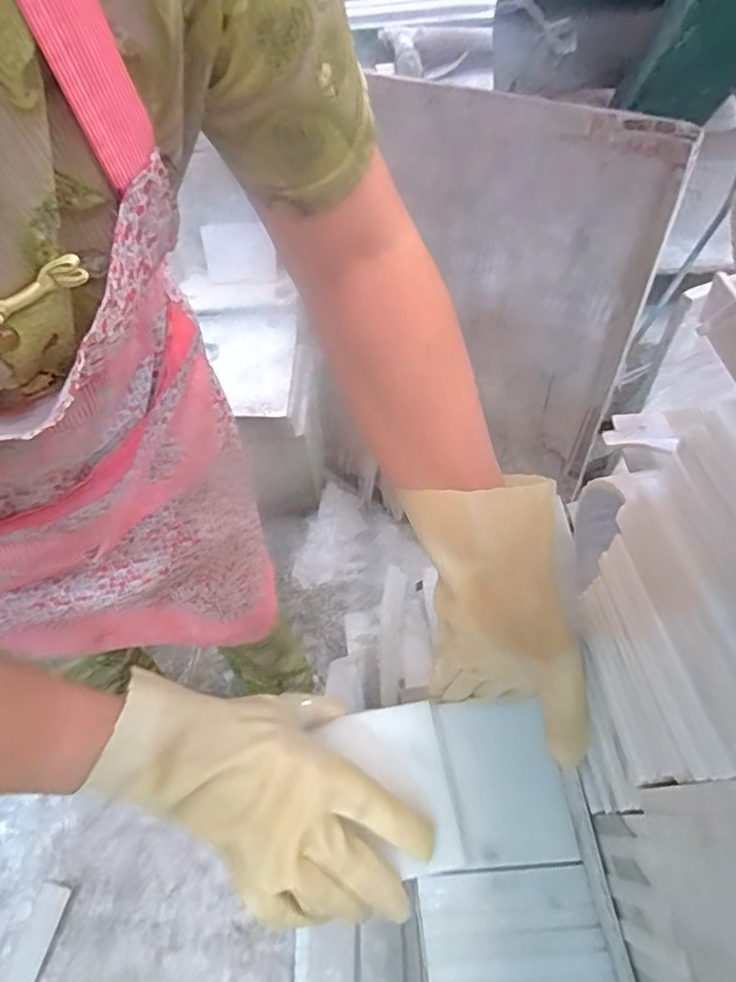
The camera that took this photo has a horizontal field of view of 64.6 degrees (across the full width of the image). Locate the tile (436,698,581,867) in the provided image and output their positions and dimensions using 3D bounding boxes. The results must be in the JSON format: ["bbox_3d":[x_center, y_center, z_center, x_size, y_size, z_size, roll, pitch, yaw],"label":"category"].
[{"bbox_3d":[0.089,0.187,0.380,0.069,0.010,0.096,-8,50,-1],"label":"tile"}]

